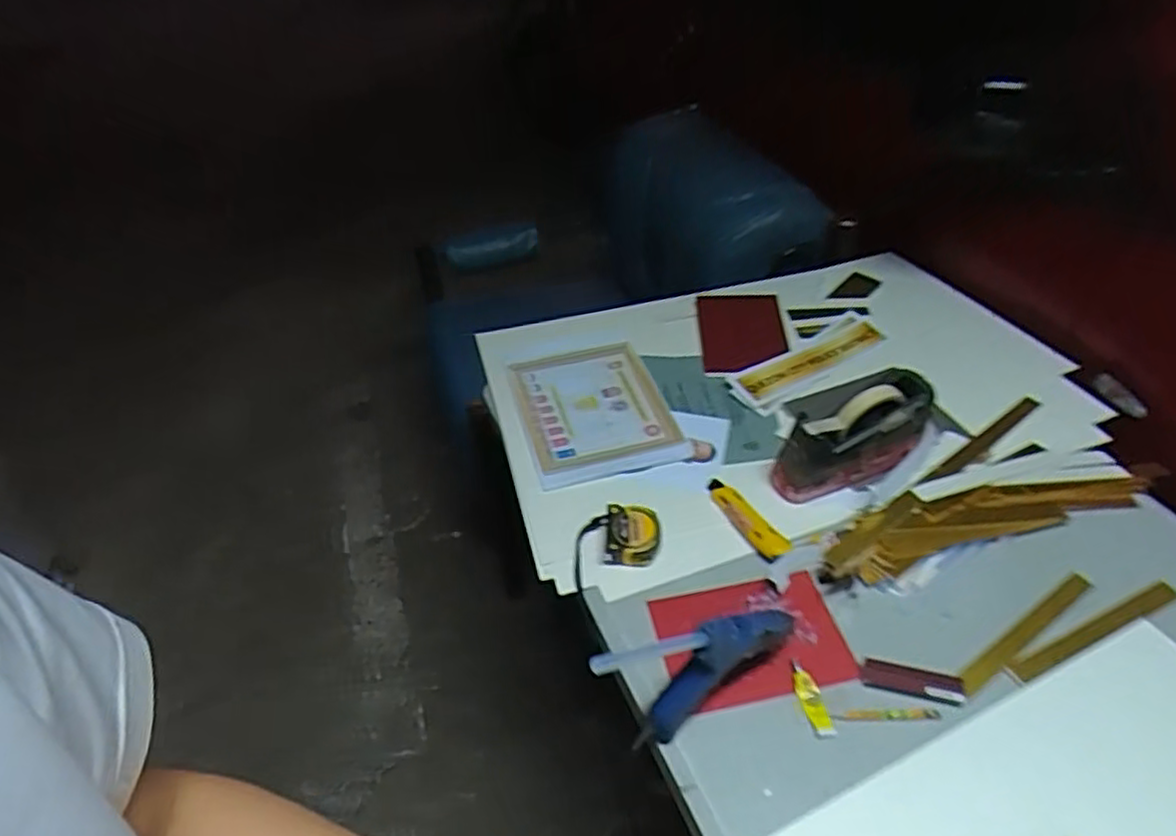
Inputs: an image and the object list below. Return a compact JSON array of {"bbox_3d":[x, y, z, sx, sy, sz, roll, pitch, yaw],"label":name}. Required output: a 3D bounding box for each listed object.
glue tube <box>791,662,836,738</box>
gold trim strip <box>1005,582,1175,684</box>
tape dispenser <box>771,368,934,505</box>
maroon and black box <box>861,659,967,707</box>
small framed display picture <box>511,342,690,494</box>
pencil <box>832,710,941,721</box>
[{"bbox_3d":[0.221,0.279,0.701,0.023,0.012,0.072,-13,42,-9],"label":"glue tube"},{"bbox_3d":[0.535,0.224,0.741,0.235,0.010,0.022,-19,44,-16],"label":"gold trim strip"},{"bbox_3d":[0.335,0.020,0.888,0.199,0.123,0.068,-18,43,-15],"label":"tape dispenser"},{"bbox_3d":[0.324,0.264,0.706,0.093,0.014,0.028,9,43,15],"label":"maroon and black box"},{"bbox_3d":[0.009,-0.014,1.035,0.204,0.025,0.263,-13,42,-9],"label":"small framed display picture"},{"bbox_3d":[0.291,0.290,0.688,0.100,0.004,0.011,-1,42,4],"label":"pencil"}]

